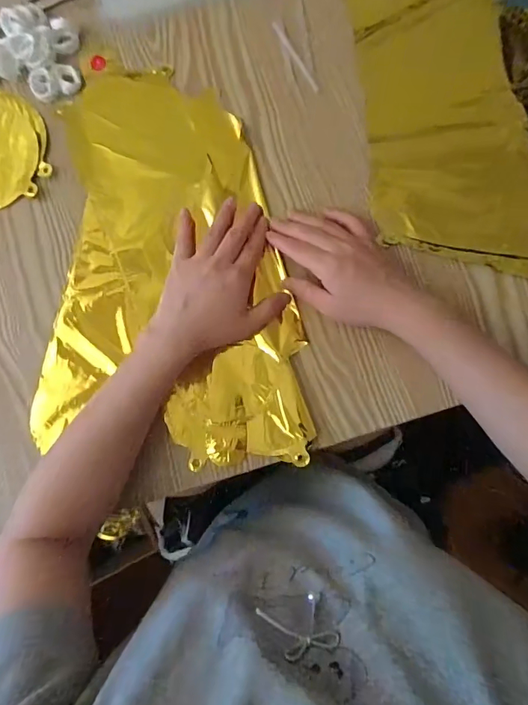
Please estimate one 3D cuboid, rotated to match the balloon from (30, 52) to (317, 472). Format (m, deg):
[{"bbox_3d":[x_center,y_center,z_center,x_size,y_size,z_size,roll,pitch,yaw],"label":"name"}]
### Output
[{"bbox_3d":[-0.074,-0.090,0.411,0.252,0.015,0.370,5,86,2],"label":"balloon"}]

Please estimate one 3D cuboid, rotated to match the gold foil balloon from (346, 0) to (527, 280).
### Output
[{"bbox_3d":[0.185,-0.278,0.414,0.192,0.015,0.429,-8,86,1],"label":"gold foil balloon"}]

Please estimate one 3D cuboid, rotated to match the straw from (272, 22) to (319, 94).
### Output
[{"bbox_3d":[0.031,-0.291,0.417,0.007,0.004,0.084,-31,86,0],"label":"straw"}]

